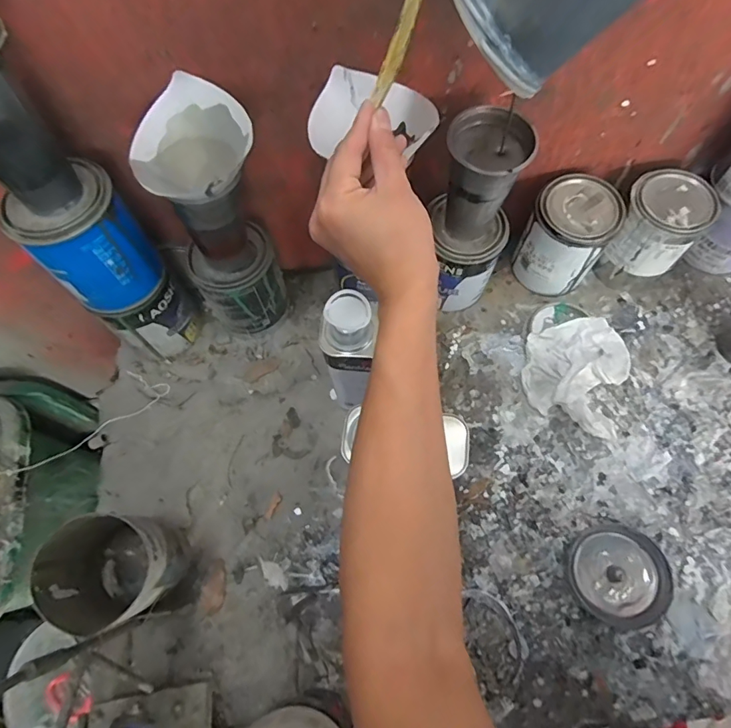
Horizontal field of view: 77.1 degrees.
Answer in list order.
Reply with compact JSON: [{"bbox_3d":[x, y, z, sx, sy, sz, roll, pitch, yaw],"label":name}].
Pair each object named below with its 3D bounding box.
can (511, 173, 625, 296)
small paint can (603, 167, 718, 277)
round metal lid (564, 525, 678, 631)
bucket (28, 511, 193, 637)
[{"bbox_3d":[0.270,-0.170,0.633,0.100,0.139,0.096,0,68,1],"label":"can"},{"bbox_3d":[0.390,-0.190,0.614,0.095,0.087,0.104,0,68,1],"label":"small paint can"},{"bbox_3d":[0.284,0.238,0.516,0.098,0.036,0.100,0,68,1],"label":"round metal lid"},{"bbox_3d":[-0.252,0.206,0.477,0.104,0.153,0.109,0,68,1],"label":"bucket"}]

